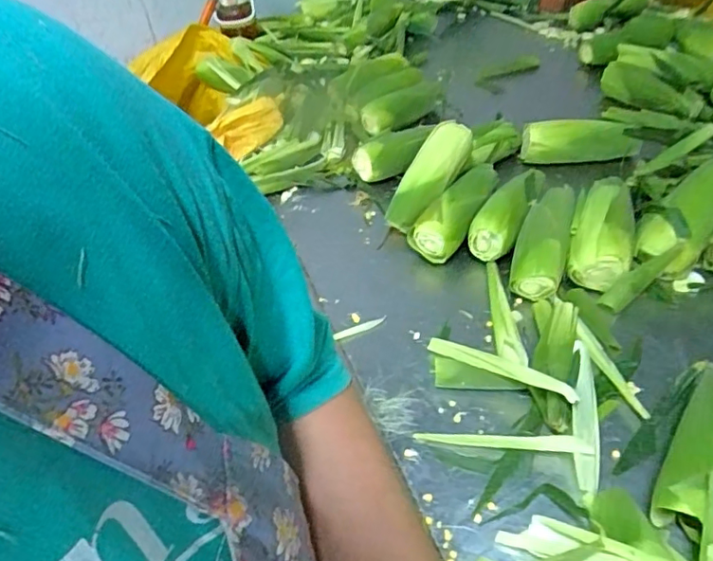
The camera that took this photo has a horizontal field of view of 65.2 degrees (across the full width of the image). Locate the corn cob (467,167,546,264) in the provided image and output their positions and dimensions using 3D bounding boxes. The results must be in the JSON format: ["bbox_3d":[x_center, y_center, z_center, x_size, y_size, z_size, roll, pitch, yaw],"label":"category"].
[{"bbox_3d":[0.227,-0.105,0.833,0.068,0.051,0.176,19,49,24],"label":"corn cob"}]

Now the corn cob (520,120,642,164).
[{"bbox_3d":[0.383,-0.245,0.970,0.184,0.066,0.063,4,45,11],"label":"corn cob"}]

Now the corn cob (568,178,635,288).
[{"bbox_3d":[0.346,-0.072,0.772,0.074,0.060,0.187,15,48,21],"label":"corn cob"}]

